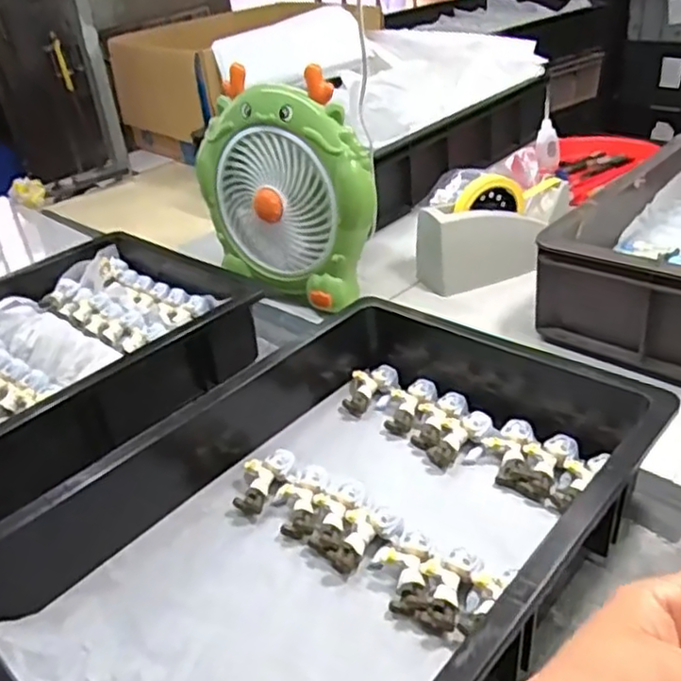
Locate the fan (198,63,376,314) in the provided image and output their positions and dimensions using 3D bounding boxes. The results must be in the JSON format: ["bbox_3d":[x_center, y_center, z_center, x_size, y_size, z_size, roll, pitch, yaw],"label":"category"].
[{"bbox_3d":[-0.070,-0.176,0.807,0.231,0.238,0.073,20,41,37],"label":"fan"}]

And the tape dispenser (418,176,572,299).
[{"bbox_3d":[0.191,-0.144,0.850,0.189,0.113,0.062,-19,33,-17],"label":"tape dispenser"}]

